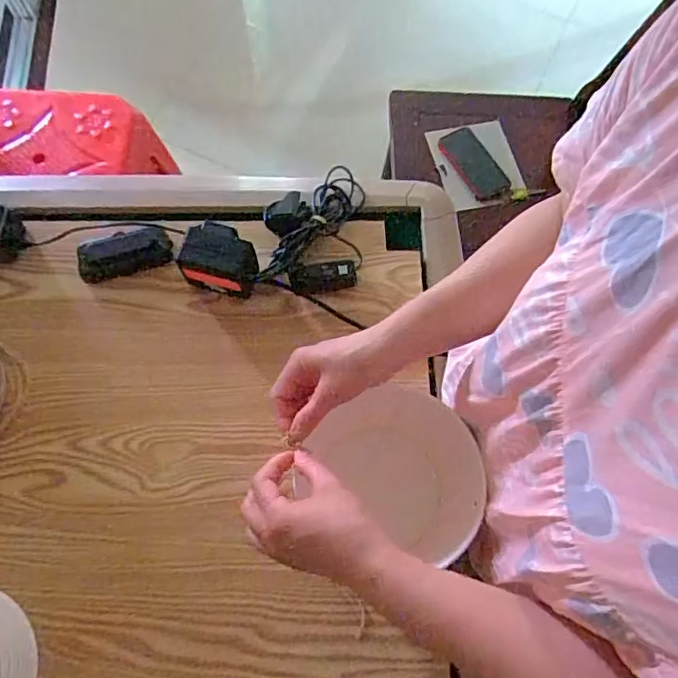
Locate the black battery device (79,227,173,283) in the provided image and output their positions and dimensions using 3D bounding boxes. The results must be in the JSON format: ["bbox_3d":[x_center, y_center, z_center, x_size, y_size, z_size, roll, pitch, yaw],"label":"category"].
[{"bbox_3d":[-0.257,-0.103,0.681,0.112,0.030,0.045,-16,71,-7],"label":"black battery device"}]

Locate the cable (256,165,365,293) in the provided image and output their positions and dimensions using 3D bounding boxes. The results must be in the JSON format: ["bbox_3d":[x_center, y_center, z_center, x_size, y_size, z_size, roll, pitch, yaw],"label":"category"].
[{"bbox_3d":[-0.029,-0.142,0.685,0.113,0.053,0.177,4,70,0],"label":"cable"}]

